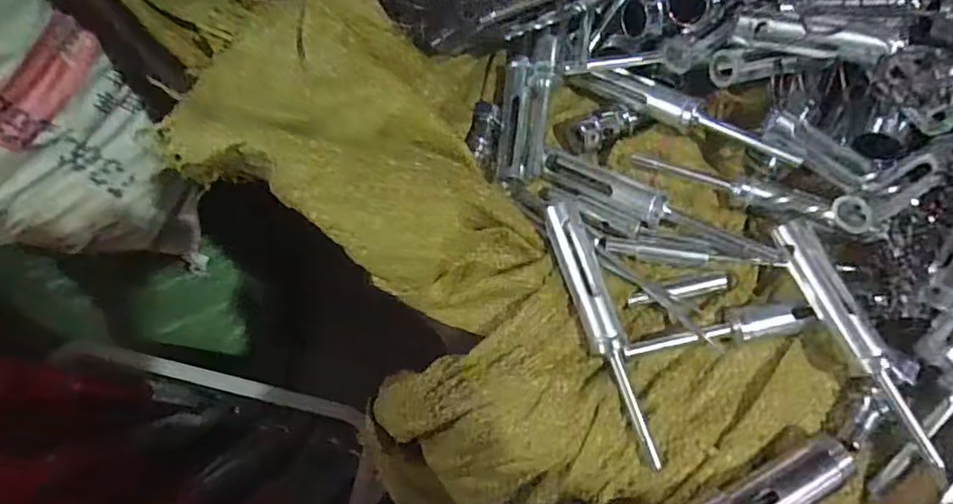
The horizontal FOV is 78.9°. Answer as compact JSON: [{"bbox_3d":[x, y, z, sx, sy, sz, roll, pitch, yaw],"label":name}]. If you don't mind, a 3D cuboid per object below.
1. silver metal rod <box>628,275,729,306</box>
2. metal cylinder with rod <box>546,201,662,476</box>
[{"bbox_3d":[0.102,0.019,0.290,0.052,0.009,0.010,-15,70,-3],"label":"silver metal rod"},{"bbox_3d":[0.060,0.037,0.278,0.018,0.022,0.127,-15,70,-3],"label":"metal cylinder with rod"}]

